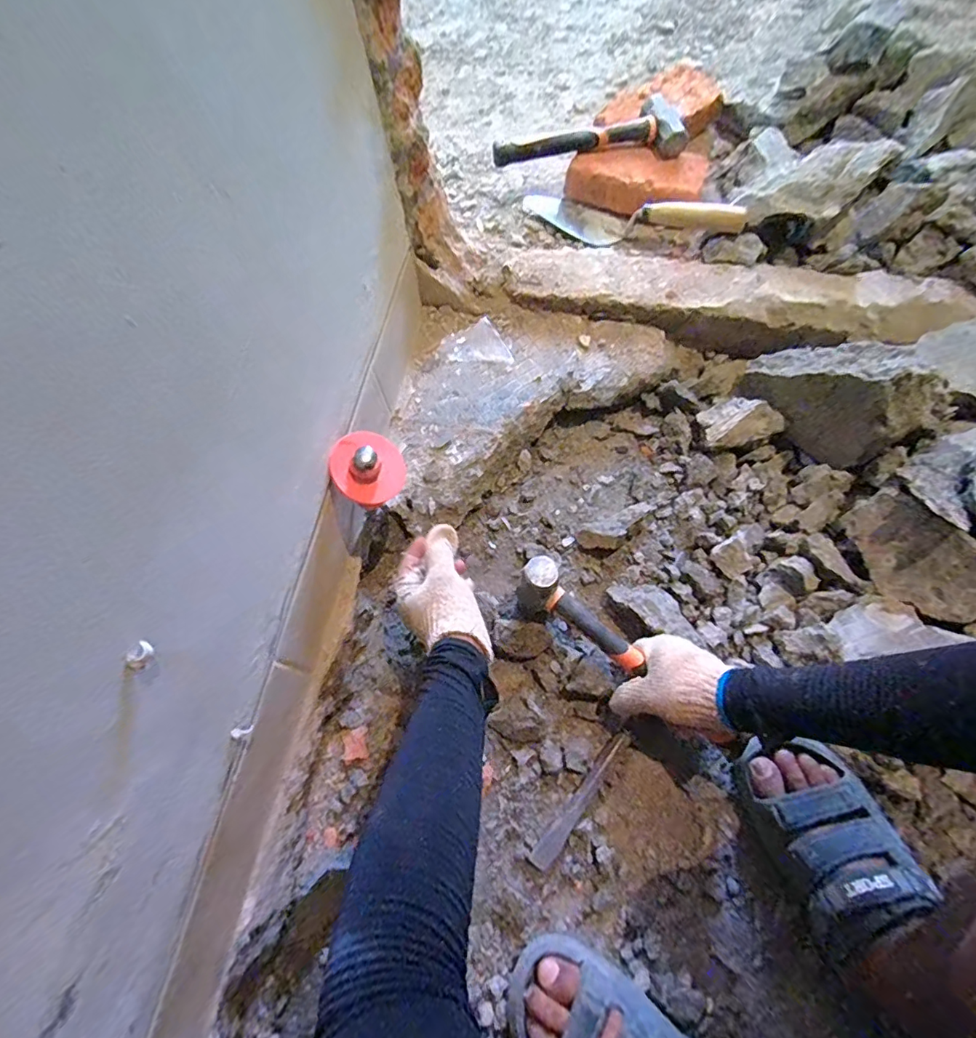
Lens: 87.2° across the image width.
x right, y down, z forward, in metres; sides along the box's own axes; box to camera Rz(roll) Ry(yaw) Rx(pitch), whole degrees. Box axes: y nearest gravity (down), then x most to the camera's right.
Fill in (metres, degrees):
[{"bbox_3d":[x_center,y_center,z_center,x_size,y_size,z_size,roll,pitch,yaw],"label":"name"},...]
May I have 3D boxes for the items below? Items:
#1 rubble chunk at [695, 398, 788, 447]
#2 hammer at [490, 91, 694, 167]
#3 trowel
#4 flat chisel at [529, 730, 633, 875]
[{"bbox_3d":[0.327,-0.132,0.666,0.086,0.042,0.071,-10,68,-2],"label":"rubble chunk"},{"bbox_3d":[0.149,-0.592,0.782,0.284,0.035,0.102,-3,68,1],"label":"hammer"},{"bbox_3d":[0.204,-0.444,0.769,0.330,0.053,0.078,16,72,25],"label":"trowel"},{"bbox_3d":[0.102,0.300,0.548,0.023,0.014,0.161,38,74,16],"label":"flat chisel"}]

